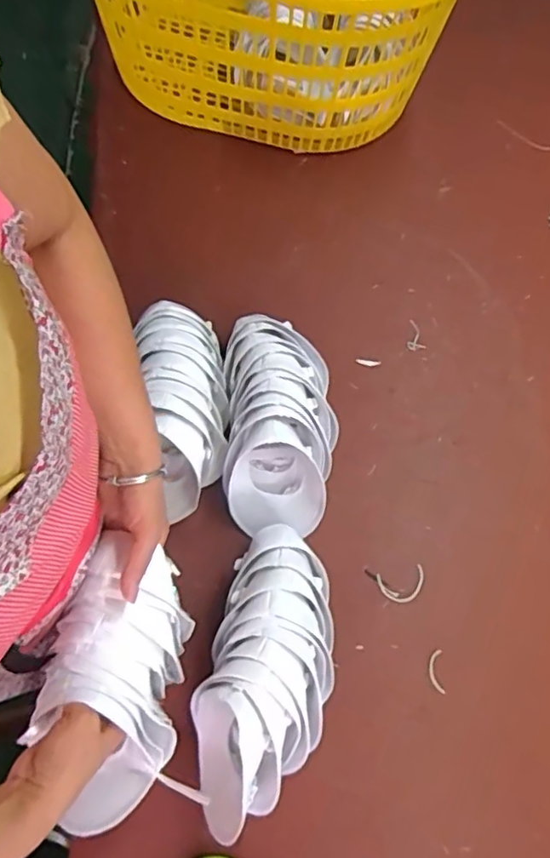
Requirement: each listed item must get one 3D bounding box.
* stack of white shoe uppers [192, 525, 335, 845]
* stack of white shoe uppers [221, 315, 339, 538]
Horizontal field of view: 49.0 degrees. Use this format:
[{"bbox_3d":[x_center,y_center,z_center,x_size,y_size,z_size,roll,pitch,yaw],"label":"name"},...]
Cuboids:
[{"bbox_3d":[-0.008,0.252,0.634,0.128,0.111,0.308,18,68,4],"label":"stack of white shoe uppers"},{"bbox_3d":[0.004,-0.019,0.767,0.135,0.108,0.291,2,68,-2],"label":"stack of white shoe uppers"}]

